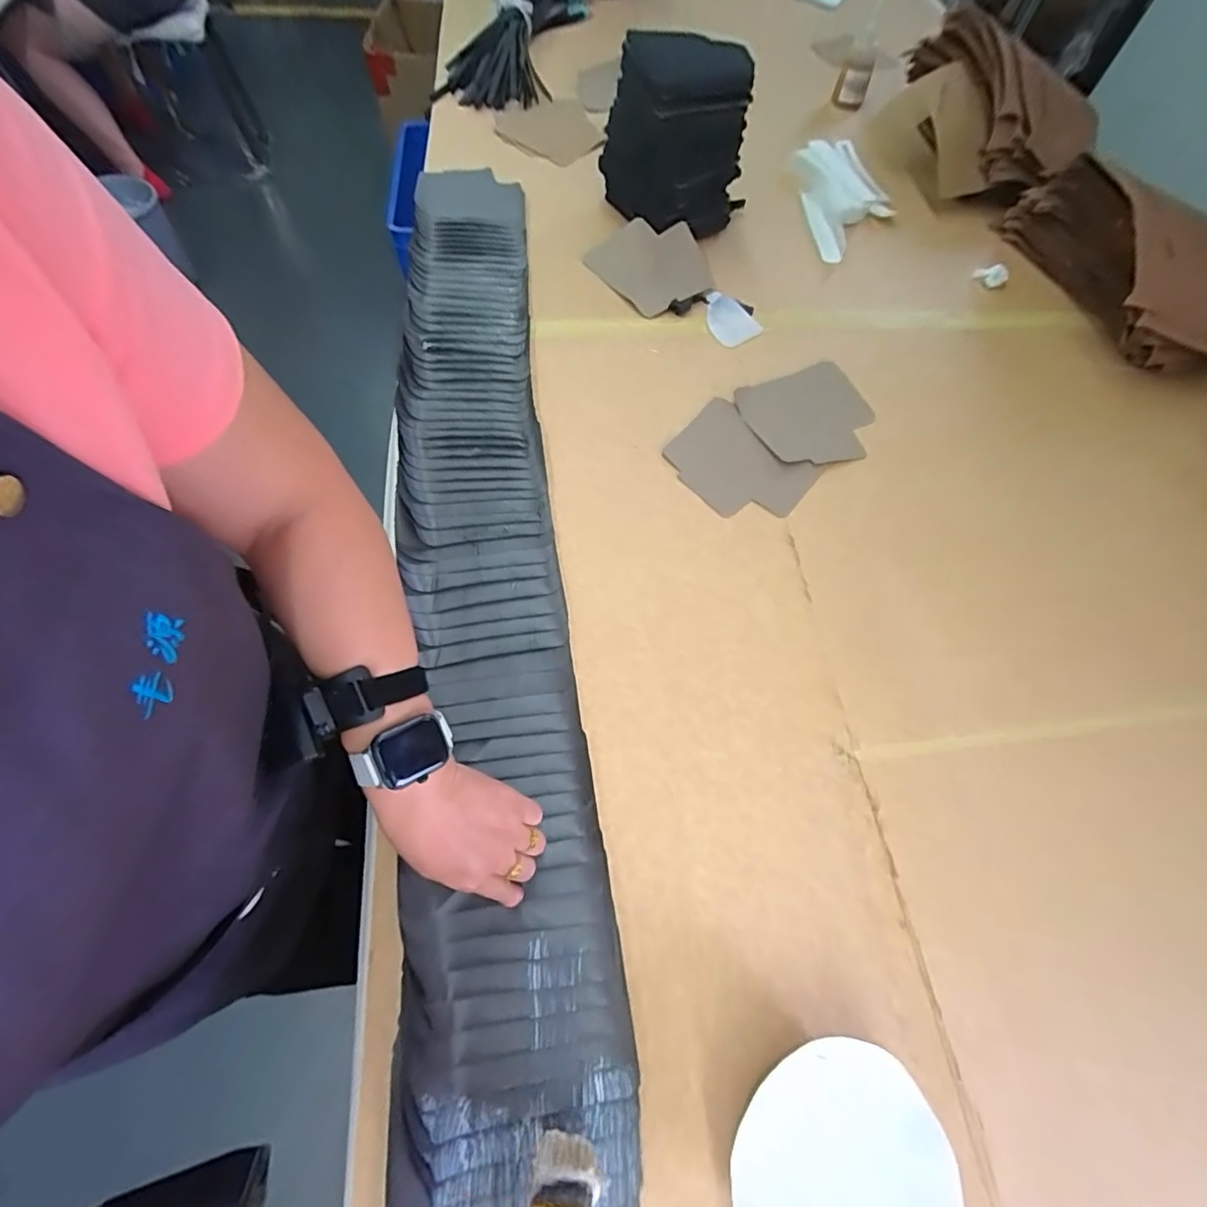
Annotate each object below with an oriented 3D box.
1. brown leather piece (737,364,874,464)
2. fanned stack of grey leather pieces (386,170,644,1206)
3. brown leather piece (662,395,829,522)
[{"bbox_3d":[0.270,-0.244,0.693,0.152,0.016,0.148,-23,73,-6],"label":"brown leather piece"},{"bbox_3d":[-0.144,-0.133,0.609,0.178,0.030,1.221,-7,65,-6],"label":"fanned stack of grey leather pieces"},{"bbox_3d":[0.168,-0.171,0.658,0.167,0.012,0.134,41,74,11],"label":"brown leather piece"}]

